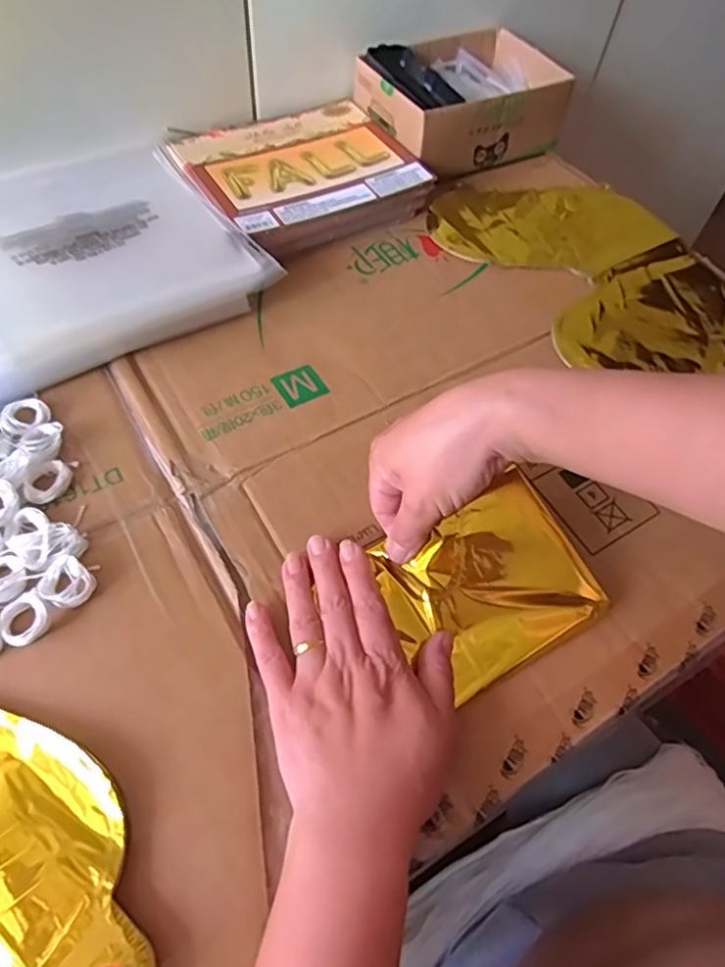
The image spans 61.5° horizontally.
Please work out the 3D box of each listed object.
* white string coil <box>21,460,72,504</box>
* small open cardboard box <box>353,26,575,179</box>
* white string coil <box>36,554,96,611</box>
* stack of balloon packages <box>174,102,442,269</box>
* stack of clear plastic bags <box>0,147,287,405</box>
[{"bbox_3d":[-0.198,-0.002,0.385,0.022,0.014,0.032,16,58,6],"label":"white string coil"},{"bbox_3d":[0.098,-0.382,0.610,0.184,0.066,0.134,-23,62,-17],"label":"small open cardboard box"},{"bbox_3d":[-0.172,0.057,0.352,0.029,0.010,0.027,2,58,-3],"label":"white string coil"},{"bbox_3d":[-0.055,-0.285,0.563,0.189,0.029,0.174,-29,64,-20],"label":"stack of balloon packages"},{"bbox_3d":[-0.225,-0.188,0.488,0.220,0.035,0.236,-30,64,-20],"label":"stack of clear plastic bags"}]

